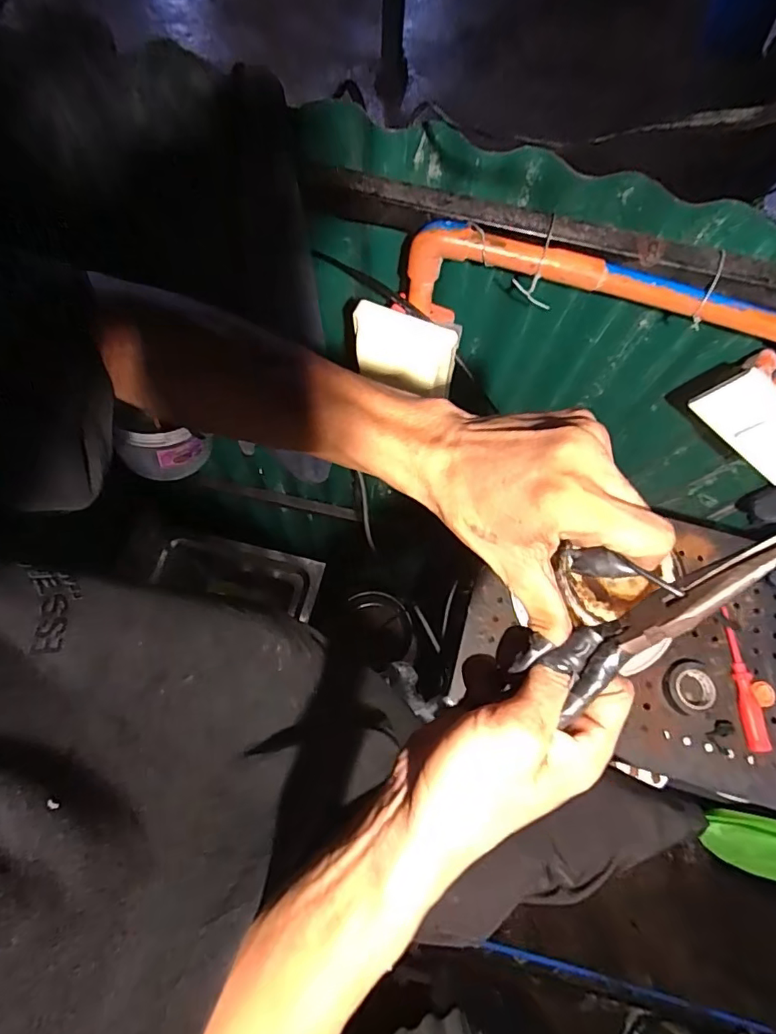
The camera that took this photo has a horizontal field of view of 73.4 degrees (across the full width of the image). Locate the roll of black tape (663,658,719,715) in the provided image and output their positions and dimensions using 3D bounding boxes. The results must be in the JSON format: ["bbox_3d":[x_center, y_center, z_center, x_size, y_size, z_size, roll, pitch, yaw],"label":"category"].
[{"bbox_3d":[0.349,0.197,0.600,0.054,0.020,0.060,14,70,2],"label":"roll of black tape"}]

